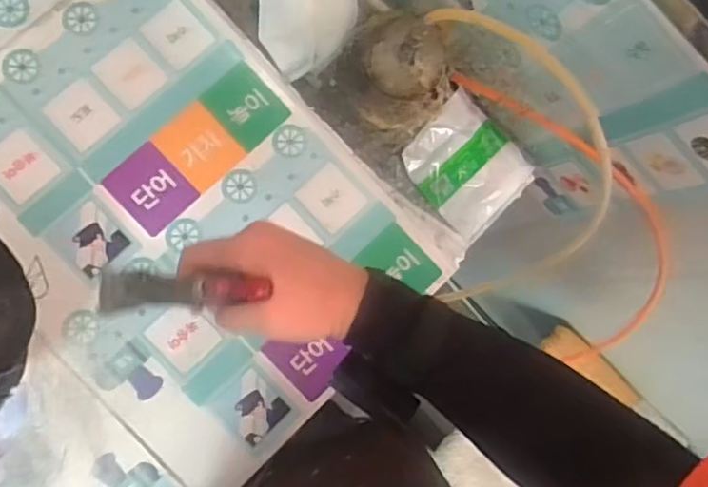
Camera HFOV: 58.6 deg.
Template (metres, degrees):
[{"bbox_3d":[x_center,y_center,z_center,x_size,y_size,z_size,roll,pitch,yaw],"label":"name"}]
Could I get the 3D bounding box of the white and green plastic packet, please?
[{"bbox_3d":[0.139,-0.095,0.763,0.130,0.017,0.139,-45,93,-9],"label":"white and green plastic packet"}]

